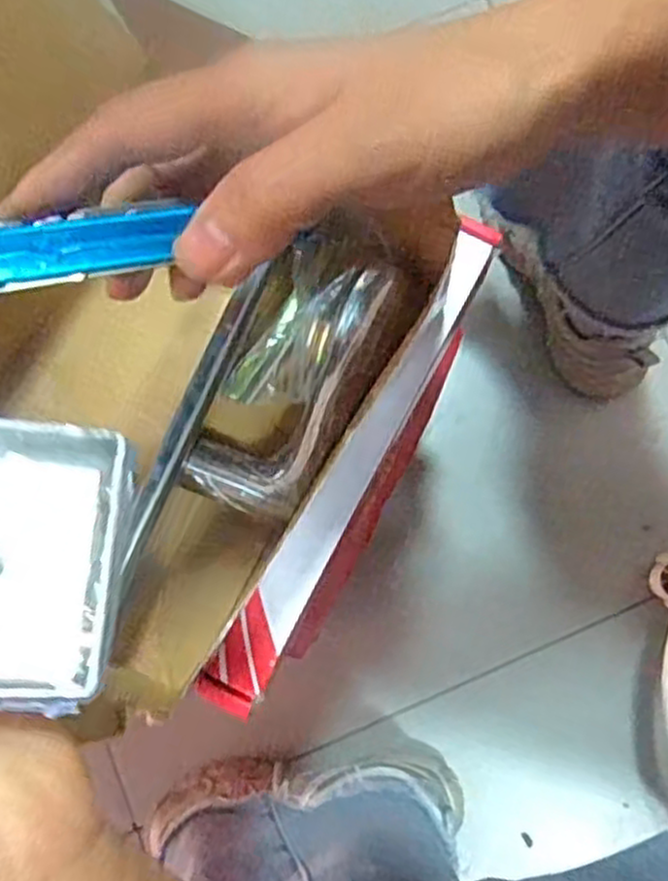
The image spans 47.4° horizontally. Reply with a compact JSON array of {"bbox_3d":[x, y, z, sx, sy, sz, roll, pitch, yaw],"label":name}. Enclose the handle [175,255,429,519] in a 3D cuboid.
[{"bbox_3d":[-0.013,-0.023,0.331,0.048,0.031,0.122,32,81,5],"label":"handle"}]

